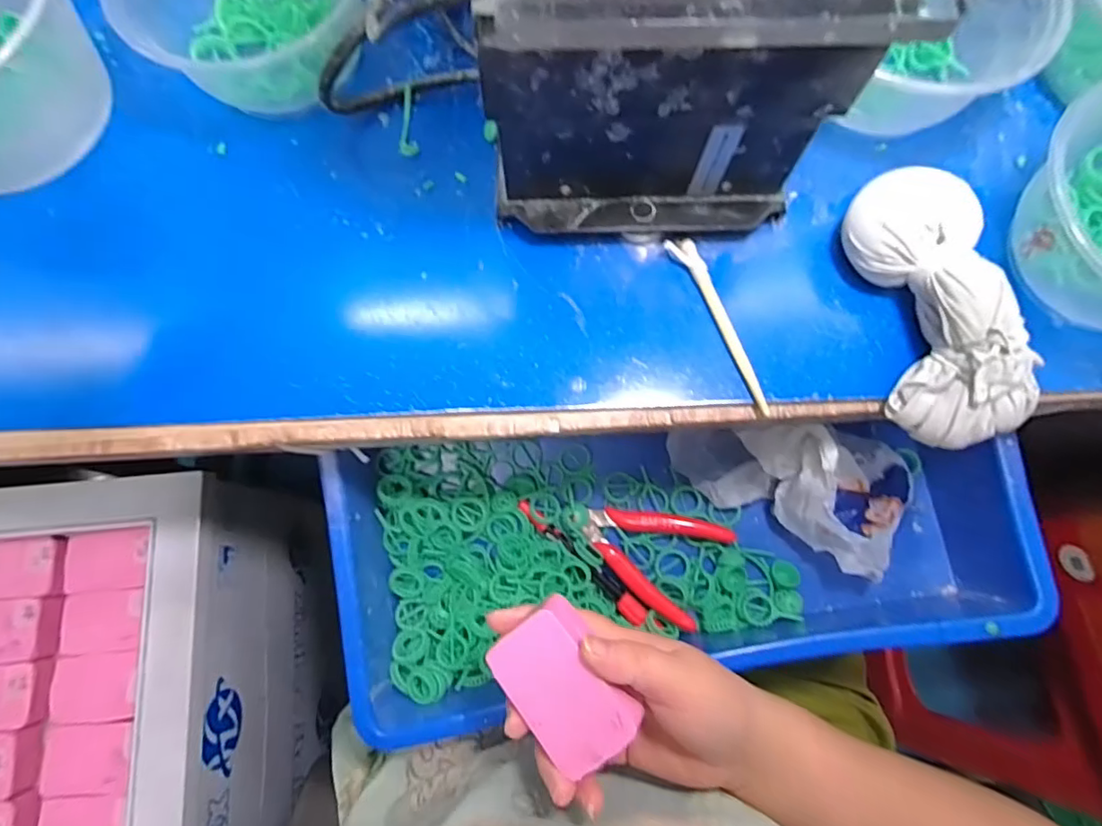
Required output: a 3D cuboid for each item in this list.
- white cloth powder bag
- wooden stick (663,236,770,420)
[{"bbox_3d":[0.194,-0.053,0.282,0.065,0.045,0.138,-13,76,-4],"label":"white cloth powder bag"},{"bbox_3d":[0.092,-0.048,0.300,0.014,0.008,0.105,-26,77,-7],"label":"wooden stick"}]

